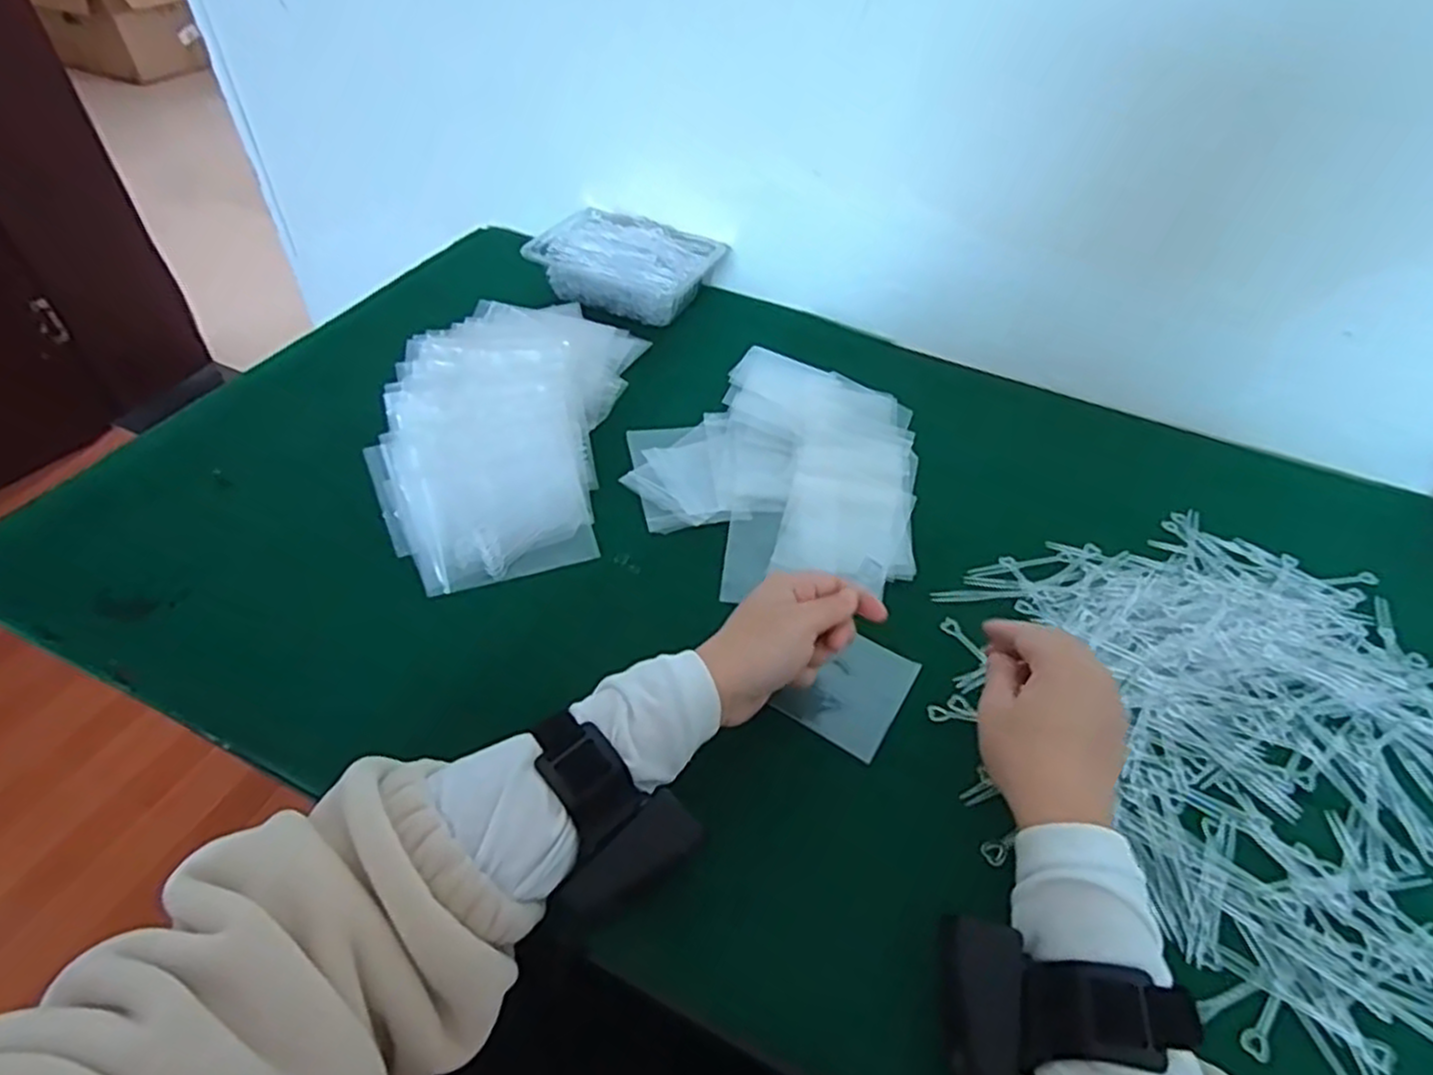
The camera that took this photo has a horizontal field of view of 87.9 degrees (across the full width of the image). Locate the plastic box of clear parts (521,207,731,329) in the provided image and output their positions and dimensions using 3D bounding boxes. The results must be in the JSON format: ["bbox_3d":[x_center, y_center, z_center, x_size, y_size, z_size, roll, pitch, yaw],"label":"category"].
[{"bbox_3d":[-0.092,-0.280,0.764,0.170,0.055,0.118,24,49,17],"label":"plastic box of clear parts"}]

